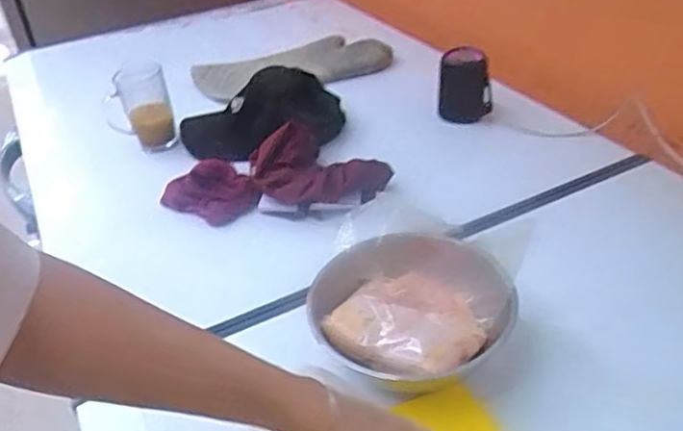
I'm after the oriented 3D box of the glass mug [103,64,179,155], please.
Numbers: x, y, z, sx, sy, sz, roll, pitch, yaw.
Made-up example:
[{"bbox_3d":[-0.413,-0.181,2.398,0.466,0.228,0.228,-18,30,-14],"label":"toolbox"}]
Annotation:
[{"bbox_3d":[-0.331,-0.171,1.006,0.105,0.120,0.078,-13,37,-12],"label":"glass mug"}]

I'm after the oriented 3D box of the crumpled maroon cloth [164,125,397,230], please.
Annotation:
[{"bbox_3d":[-0.095,-0.065,0.873,0.316,0.068,0.147,-6,33,-5],"label":"crumpled maroon cloth"}]

